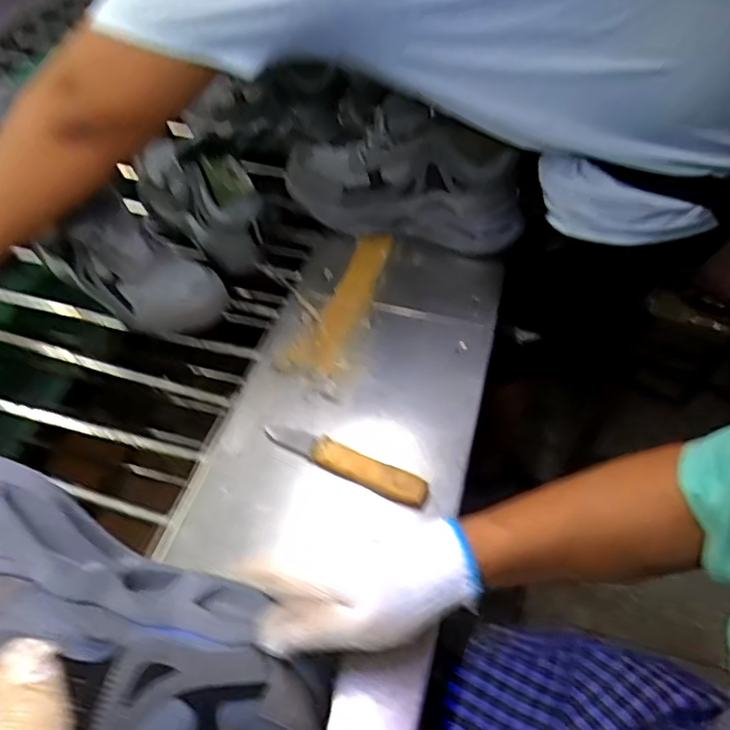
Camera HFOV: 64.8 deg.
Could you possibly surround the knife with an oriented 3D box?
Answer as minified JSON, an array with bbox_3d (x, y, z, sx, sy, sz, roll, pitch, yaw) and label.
[{"bbox_3d":[-0.019,0.090,0.535,0.160,0.016,0.024,21,55,15],"label":"knife"}]

